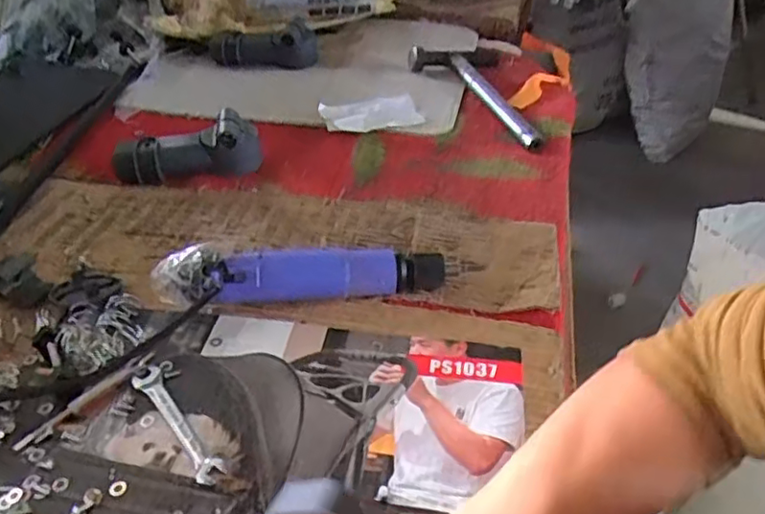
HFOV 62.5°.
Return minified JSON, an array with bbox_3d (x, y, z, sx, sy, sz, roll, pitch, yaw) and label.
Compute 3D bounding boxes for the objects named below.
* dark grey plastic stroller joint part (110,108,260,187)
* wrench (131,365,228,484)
[{"bbox_3d":[-0.224,-0.124,0.722,0.164,0.052,0.054,-9,38,-12],"label":"dark grey plastic stroller joint part"},{"bbox_3d":[-0.145,0.115,0.445,0.021,0.004,0.117,-27,45,-31],"label":"wrench"}]

